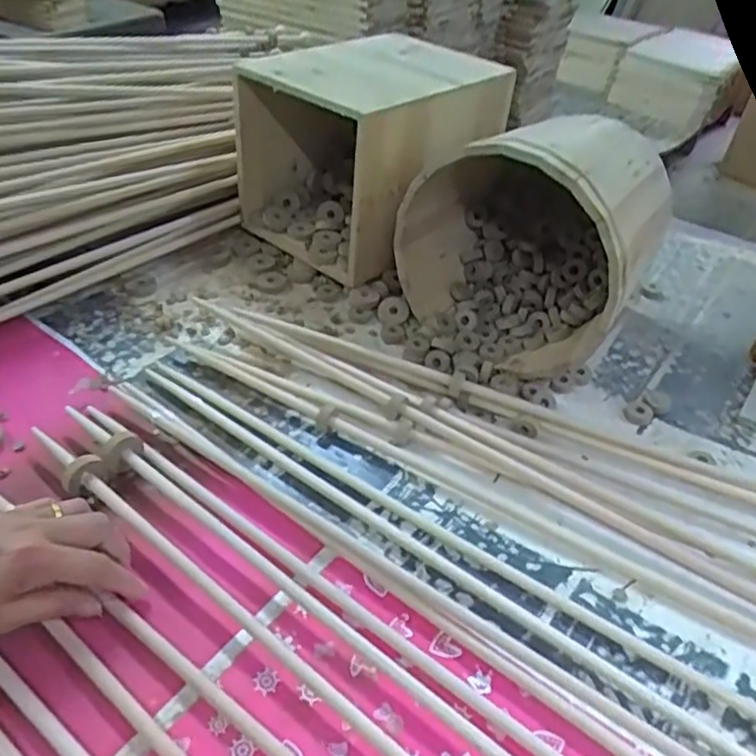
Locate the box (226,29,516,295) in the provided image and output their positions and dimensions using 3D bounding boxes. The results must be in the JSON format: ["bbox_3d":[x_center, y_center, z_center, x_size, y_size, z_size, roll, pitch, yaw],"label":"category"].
[{"bbox_3d":[-0.010,-0.285,0.821,0.217,0.217,0.277,32,49,30],"label":"box"}]

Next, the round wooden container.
[{"bbox_3d":[0.169,-0.153,0.693,0.224,0.231,0.212,24,45,23],"label":"round wooden container"}]

